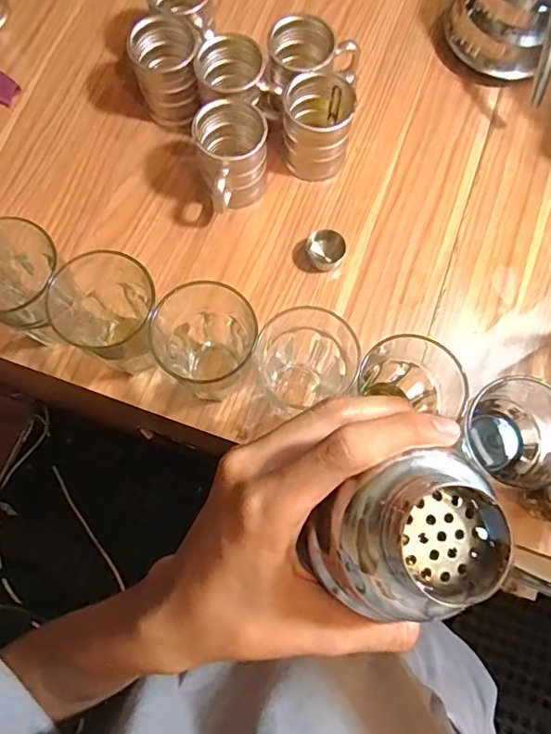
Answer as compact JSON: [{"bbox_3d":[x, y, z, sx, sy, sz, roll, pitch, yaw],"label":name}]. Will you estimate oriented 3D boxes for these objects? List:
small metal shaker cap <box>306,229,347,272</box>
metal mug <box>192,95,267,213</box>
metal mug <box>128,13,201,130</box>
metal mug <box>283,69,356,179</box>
[{"bbox_3d":[0.053,-0.125,0.568,0.042,0.037,0.035,17,76,4],"label":"small metal shaker cap"},{"bbox_3d":[-0.045,-0.215,0.561,0.072,0.093,0.093,-7,76,-3],"label":"metal mug"},{"bbox_3d":[-0.119,-0.324,0.591,0.071,0.087,0.081,-12,76,-4],"label":"metal mug"},{"bbox_3d":[0.047,-0.265,0.577,0.072,0.088,0.076,11,76,2],"label":"metal mug"}]

